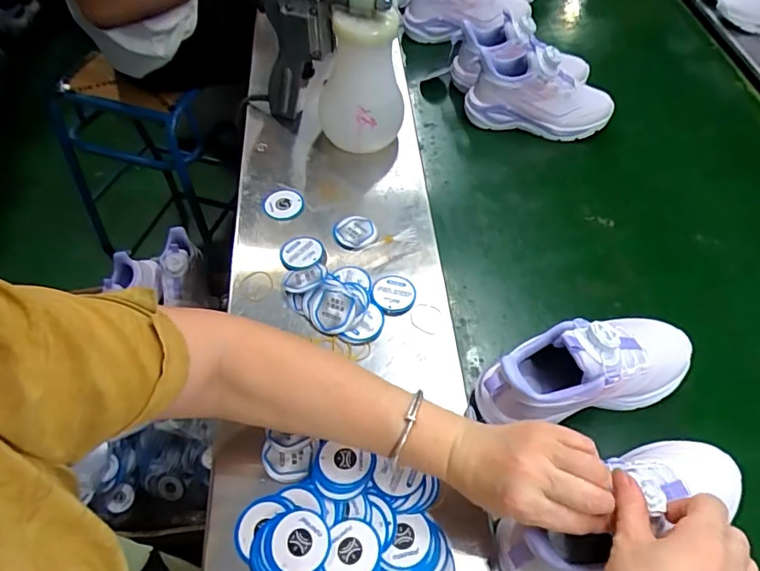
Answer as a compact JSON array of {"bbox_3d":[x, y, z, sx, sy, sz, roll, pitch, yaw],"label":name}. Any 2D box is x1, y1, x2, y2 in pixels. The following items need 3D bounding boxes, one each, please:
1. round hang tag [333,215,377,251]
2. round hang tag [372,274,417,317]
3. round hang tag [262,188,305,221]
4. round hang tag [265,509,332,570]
[{"bbox_3d":[-0.027,-0.062,0.590,0.050,0.005,0.048,-1,57,2],"label":"round hang tag"},{"bbox_3d":[0.016,0.009,0.545,0.044,0.004,0.050,27,60,17],"label":"round hang tag"},{"bbox_3d":[-0.117,-0.098,0.614,0.043,0.010,0.048,38,66,24],"label":"round hang tag"},{"bbox_3d":[-0.065,0.203,0.396,0.050,0.005,0.048,-1,60,2],"label":"round hang tag"}]

